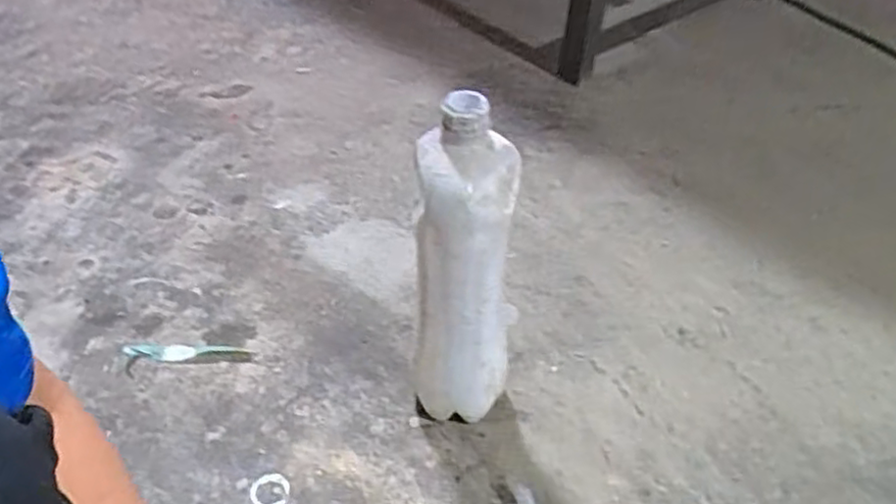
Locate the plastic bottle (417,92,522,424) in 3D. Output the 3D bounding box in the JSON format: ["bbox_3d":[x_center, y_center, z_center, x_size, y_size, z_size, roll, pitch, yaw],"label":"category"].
[{"bbox_3d":[0.011,0.028,0.513,0.065,0.284,0.055,-1,41,-4],"label":"plastic bottle"}]

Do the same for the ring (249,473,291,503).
[{"bbox_3d":[-0.140,0.188,0.545,0.031,0.004,0.030,2,41,-2],"label":"ring"}]

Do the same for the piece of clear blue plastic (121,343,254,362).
[{"bbox_3d":[-0.239,0.092,0.635,0.114,0.007,0.019,0,41,-3],"label":"piece of clear blue plastic"}]

